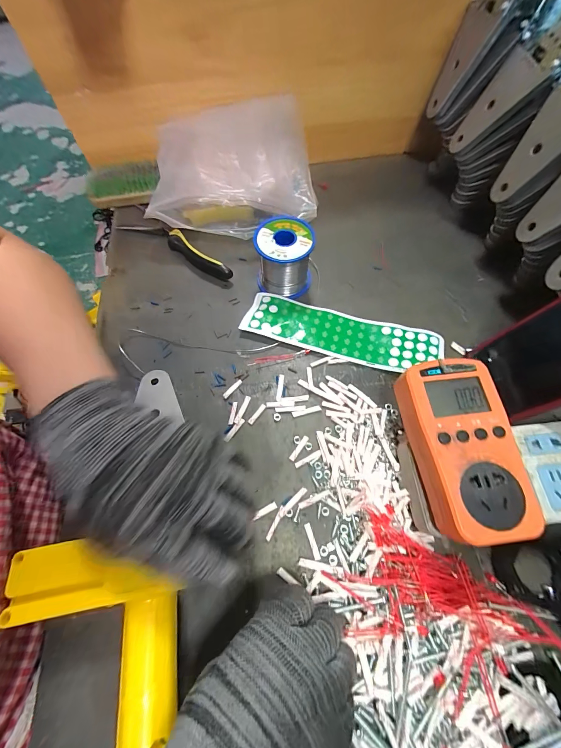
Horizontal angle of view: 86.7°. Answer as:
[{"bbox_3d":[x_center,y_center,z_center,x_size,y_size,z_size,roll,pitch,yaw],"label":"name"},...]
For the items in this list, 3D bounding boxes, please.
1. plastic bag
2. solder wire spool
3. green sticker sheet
[{"bbox_3d":[-0.064,-0.253,0.381,0.200,0.094,0.148,-7,64,-2],"label":"plastic bag"},{"bbox_3d":[0.005,-0.133,0.345,0.063,0.064,0.059,-1,64,1],"label":"solder wire spool"},{"bbox_3d":[0.067,-0.045,0.335,0.216,0.008,0.057,16,65,7],"label":"green sticker sheet"}]

